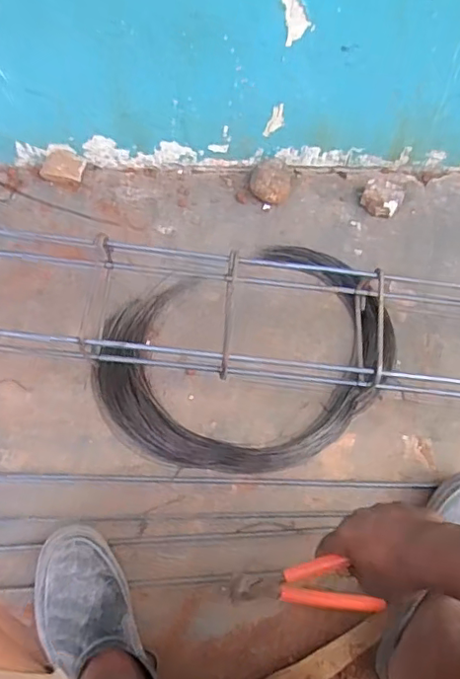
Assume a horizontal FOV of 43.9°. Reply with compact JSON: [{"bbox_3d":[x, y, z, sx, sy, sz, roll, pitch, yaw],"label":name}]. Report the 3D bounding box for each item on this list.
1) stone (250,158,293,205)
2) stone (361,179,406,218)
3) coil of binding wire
[{"bbox_3d":[0.067,-0.259,0.932,0.067,0.056,0.078,7,67,2],"label":"stone"},{"bbox_3d":[0.252,-0.239,0.940,0.066,0.039,0.074,24,68,9],"label":"stone"},{"bbox_3d":[0.033,0.024,0.846,0.443,0.032,0.327,-21,67,-9],"label":"coil of binding wire"}]

